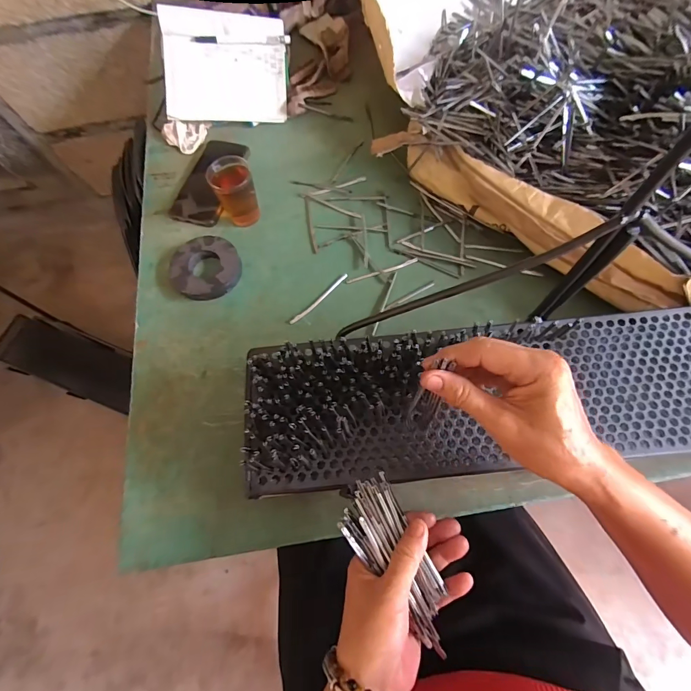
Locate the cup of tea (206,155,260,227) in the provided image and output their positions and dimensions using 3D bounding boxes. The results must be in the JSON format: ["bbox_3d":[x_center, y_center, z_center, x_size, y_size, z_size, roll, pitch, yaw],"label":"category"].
[{"bbox_3d":[-0.153,-0.214,0.513,0.053,0.081,0.058,-1,69,3],"label":"cup of tea"}]

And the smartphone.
[{"bbox_3d":[-0.217,-0.265,0.577,0.081,0.012,0.162,13,70,8],"label":"smartphone"}]

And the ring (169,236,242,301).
[{"bbox_3d":[-0.196,-0.109,0.511,0.096,0.026,0.094,-1,69,3],"label":"ring"}]

